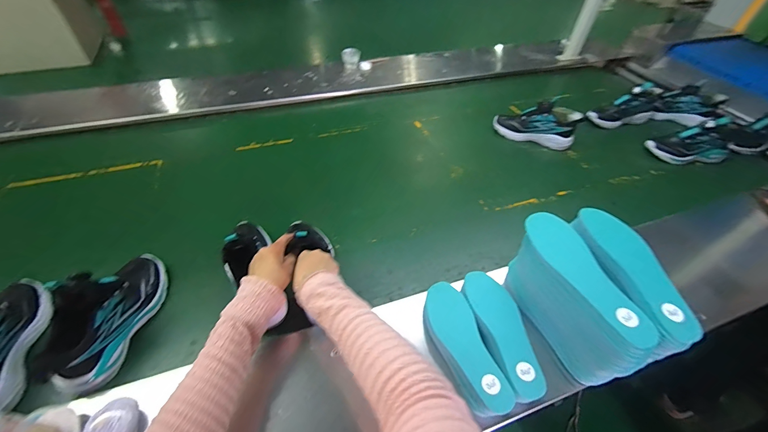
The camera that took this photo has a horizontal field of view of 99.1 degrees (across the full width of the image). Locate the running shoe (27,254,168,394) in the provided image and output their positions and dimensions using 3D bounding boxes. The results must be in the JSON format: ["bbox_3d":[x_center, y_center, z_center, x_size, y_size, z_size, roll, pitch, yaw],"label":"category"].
[{"bbox_3d":[-0.449,0.148,0.532,0.075,0.130,0.229,7,47,3],"label":"running shoe"}]

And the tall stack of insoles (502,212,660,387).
[{"bbox_3d":[0.304,0.136,0.547,0.075,0.145,0.250,-12,49,-14],"label":"tall stack of insoles"}]

